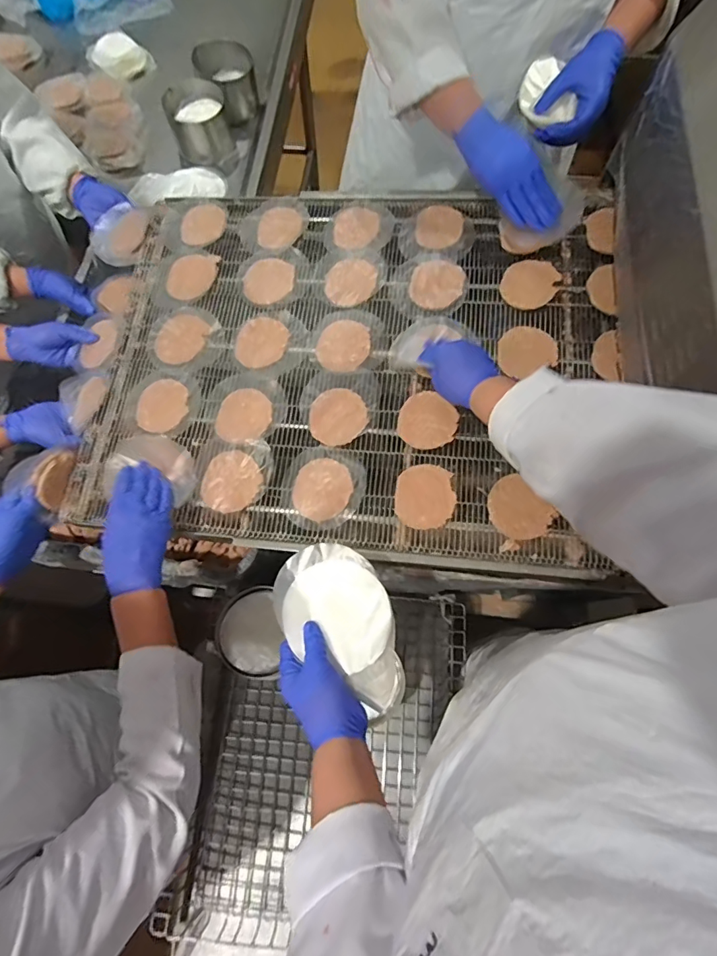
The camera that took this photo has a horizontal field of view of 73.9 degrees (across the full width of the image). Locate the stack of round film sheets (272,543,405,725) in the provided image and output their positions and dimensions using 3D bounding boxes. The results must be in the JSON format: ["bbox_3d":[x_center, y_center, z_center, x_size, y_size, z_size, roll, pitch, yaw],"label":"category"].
[{"bbox_3d":[-0.019,0.165,0.527,0.117,0.032,0.189,-27,74,-9],"label":"stack of round film sheets"}]

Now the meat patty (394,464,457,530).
[{"bbox_3d":[0.090,0.025,0.645,0.078,0.013,0.085,9,72,2],"label":"meat patty"}]

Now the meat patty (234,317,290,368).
[{"bbox_3d":[-0.153,-0.214,0.753,0.081,0.009,0.083,0,72,-1],"label":"meat patty"}]

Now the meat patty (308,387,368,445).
[{"bbox_3d":[-0.031,-0.090,0.692,0.083,0.008,0.081,0,72,-1],"label":"meat patty"}]

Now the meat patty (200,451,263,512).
[{"bbox_3d":[-0.181,0.003,0.677,0.083,0.008,0.087,0,72,-1],"label":"meat patty"}]

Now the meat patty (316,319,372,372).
[{"bbox_3d":[-0.023,-0.203,0.731,0.081,0.009,0.088,0,72,-1],"label":"meat patty"}]

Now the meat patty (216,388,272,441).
[{"bbox_3d":[-0.172,-0.094,0.711,0.083,0.008,0.078,0,72,-1],"label":"meat patty"}]

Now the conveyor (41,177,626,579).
[{"bbox_3d":[-0.025,-0.194,0.727,0.768,0.038,0.592,5,72,7],"label":"conveyor"}]

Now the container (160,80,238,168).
[{"bbox_3d":[-0.384,-0.863,1.149,0.143,0.111,0.133,-16,73,-6],"label":"container"}]

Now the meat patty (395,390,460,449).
[{"bbox_3d":[0.097,-0.081,0.678,0.082,0.017,0.076,0,72,-1],"label":"meat patty"}]

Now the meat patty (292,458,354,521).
[{"bbox_3d":[-0.050,0.014,0.662,0.080,0.007,0.084,0,72,-1],"label":"meat patty"}]

